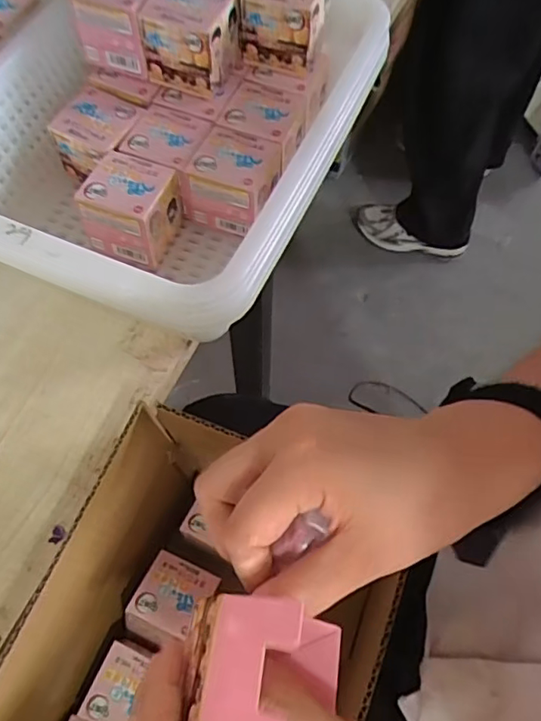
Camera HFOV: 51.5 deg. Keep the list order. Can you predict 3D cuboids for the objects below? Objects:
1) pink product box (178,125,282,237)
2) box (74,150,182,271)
[{"bbox_3d":[-0.032,-0.148,0.474,0.068,0.066,0.060,21,65,10],"label":"pink product box"},{"bbox_3d":[-0.112,-0.122,0.460,0.060,0.064,0.061,19,65,9],"label":"box"}]

